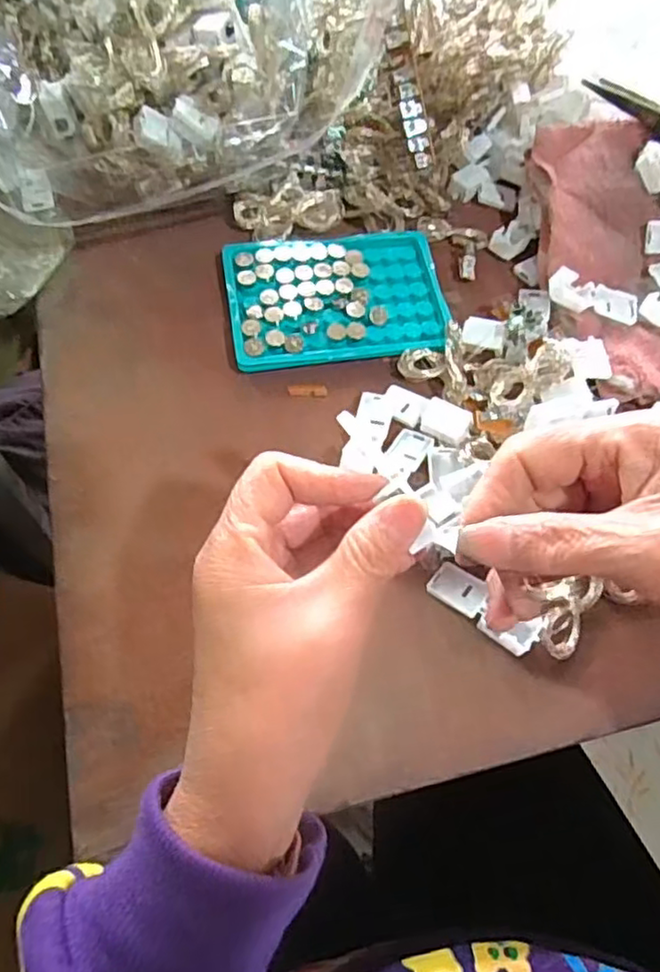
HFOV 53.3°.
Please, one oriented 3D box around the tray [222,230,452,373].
[{"bbox_3d":[0.004,-0.119,0.404,0.128,0.008,0.100,-5,64,-6],"label":"tray"}]

